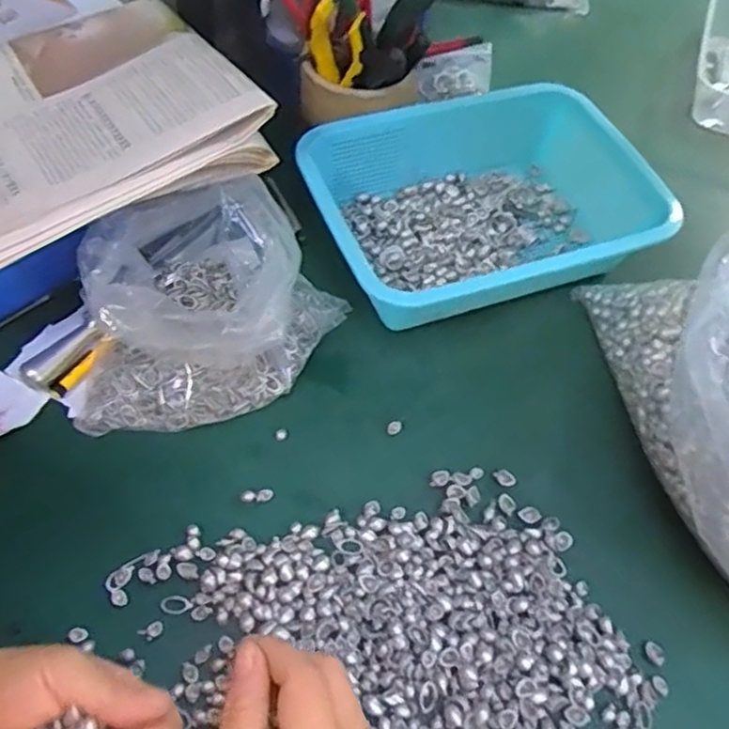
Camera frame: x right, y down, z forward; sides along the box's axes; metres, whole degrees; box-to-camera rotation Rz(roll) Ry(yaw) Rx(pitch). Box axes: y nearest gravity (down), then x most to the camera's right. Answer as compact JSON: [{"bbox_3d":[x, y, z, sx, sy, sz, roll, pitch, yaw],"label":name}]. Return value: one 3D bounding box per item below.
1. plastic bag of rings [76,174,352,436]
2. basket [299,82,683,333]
[{"bbox_3d":[-0.106,-0.044,0.489,0.177,0.090,0.161,2,55,-4],"label":"plastic bag of rings"},{"bbox_3d":[0.098,-0.127,0.577,0.278,0.076,0.192,-17,58,-16],"label":"basket"}]

